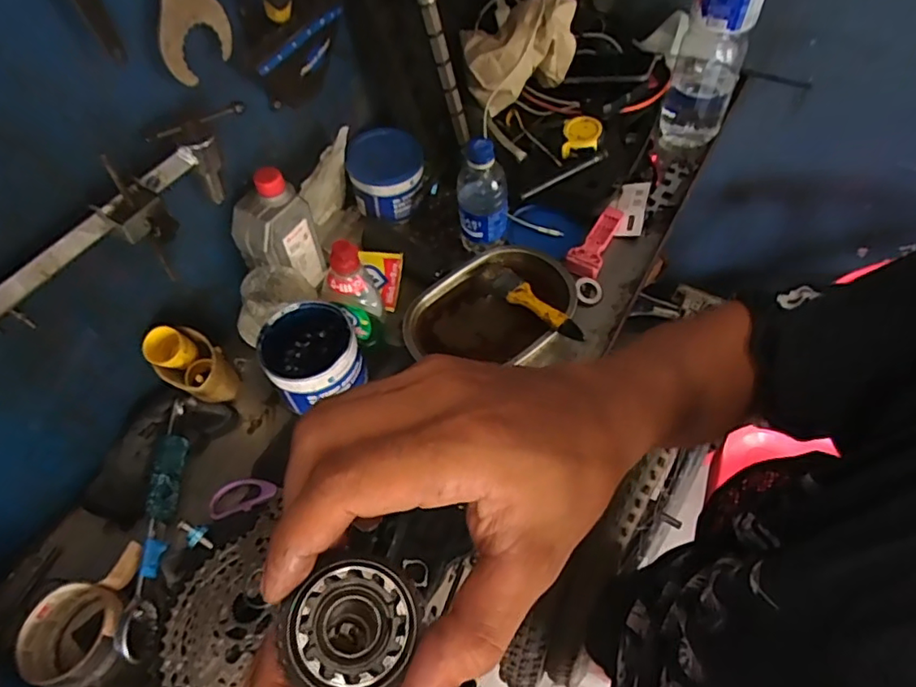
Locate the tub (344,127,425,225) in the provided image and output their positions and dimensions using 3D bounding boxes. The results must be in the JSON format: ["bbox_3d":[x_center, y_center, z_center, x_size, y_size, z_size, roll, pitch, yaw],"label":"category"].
[{"bbox_3d":[-0.096,-0.234,0.784,0.098,0.087,0.088,-4,58,0],"label":"tub"}]

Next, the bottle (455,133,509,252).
[{"bbox_3d":[0.031,-0.191,0.714,0.064,0.153,0.061,0,59,2],"label":"bottle"}]

